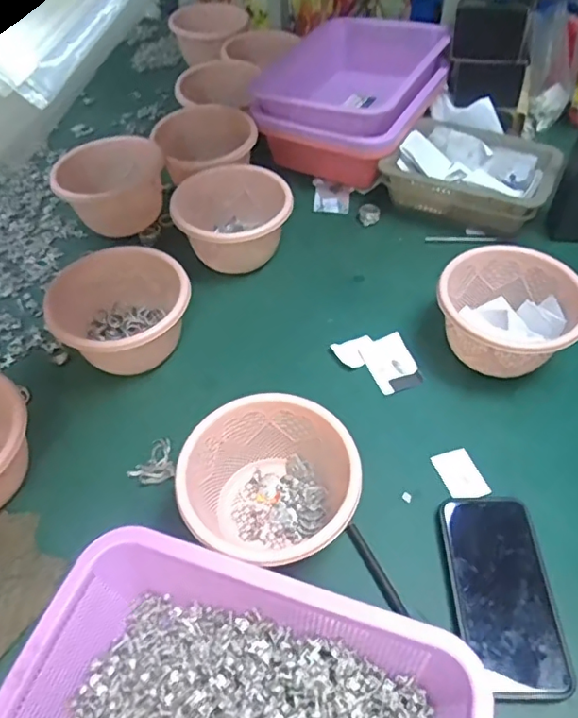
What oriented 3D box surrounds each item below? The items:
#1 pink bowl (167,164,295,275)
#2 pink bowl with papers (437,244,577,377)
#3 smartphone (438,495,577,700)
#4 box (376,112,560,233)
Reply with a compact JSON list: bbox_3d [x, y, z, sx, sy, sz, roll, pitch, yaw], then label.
[{"bbox_3d":[-0.069,-0.180,0.727,0.118,0.092,0.139,-34,59,-23],"label":"pink bowl"},{"bbox_3d":[0.233,-0.041,0.606,0.141,0.095,0.135,0,52,0],"label":"pink bowl with papers"},{"bbox_3d":[0.180,0.194,0.472,0.082,0.010,0.160,-1,52,0],"label":"smartphone"},{"bbox_3d":[0.259,-0.260,0.797,0.220,0.077,0.155,20,54,16],"label":"box"}]

